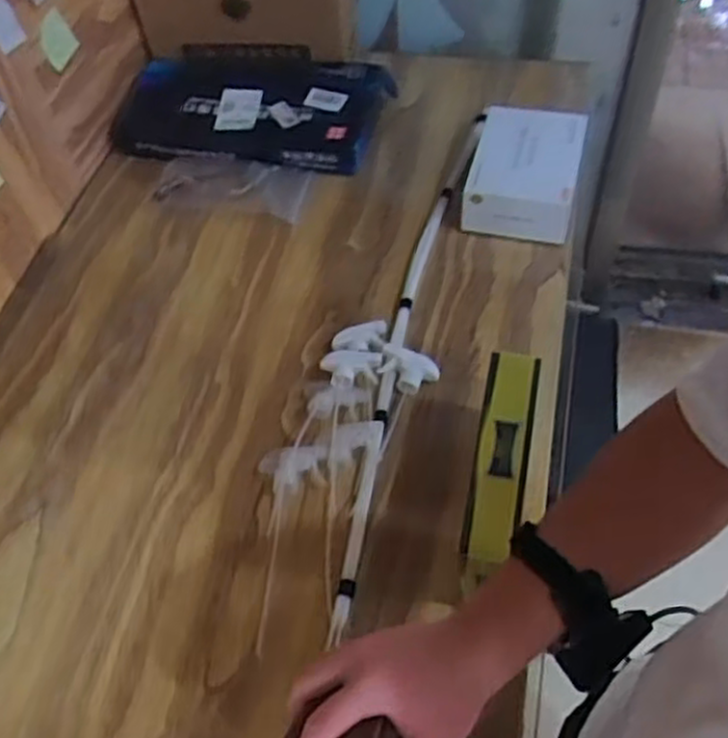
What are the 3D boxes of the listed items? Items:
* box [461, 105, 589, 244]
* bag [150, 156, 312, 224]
[{"bbox_3d":[0.268,-0.330,1.288,0.171,0.098,0.230,11,55,13],"label":"box"},{"bbox_3d":[-0.242,-0.331,1.370,0.284,0.029,0.113,10,55,13],"label":"bag"}]

